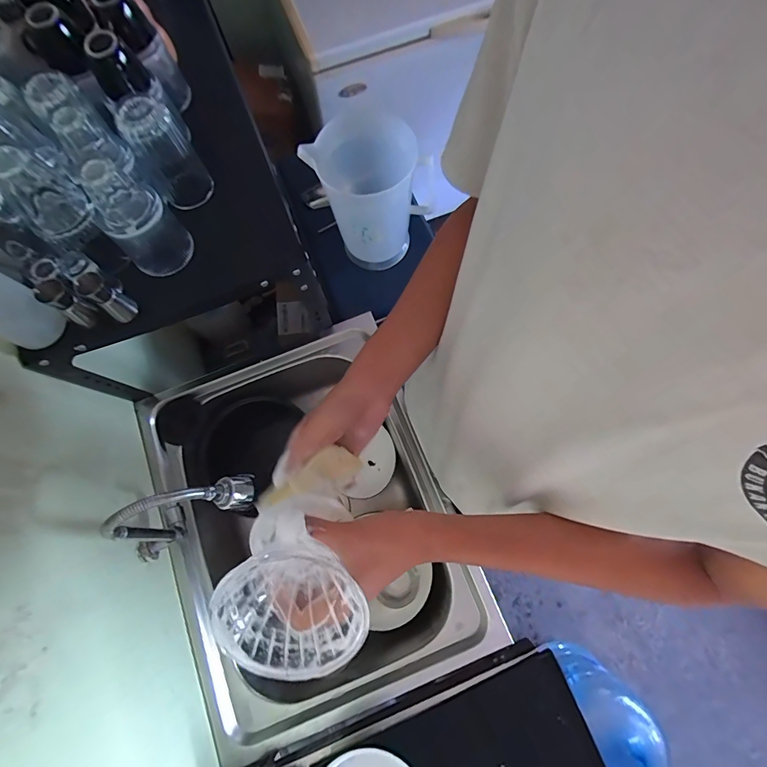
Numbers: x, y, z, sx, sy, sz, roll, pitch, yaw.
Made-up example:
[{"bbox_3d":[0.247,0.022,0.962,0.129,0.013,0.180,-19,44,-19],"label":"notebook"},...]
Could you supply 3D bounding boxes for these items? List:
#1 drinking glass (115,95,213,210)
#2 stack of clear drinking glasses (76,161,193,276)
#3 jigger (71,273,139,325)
[{"bbox_3d":[-0.294,-0.314,0.559,0.075,0.139,0.072,-34,76,-7],"label":"drinking glass"},{"bbox_3d":[-0.310,-0.205,0.515,0.081,0.145,0.068,-44,78,-9],"label":"stack of clear drinking glasses"},{"bbox_3d":[-0.352,-0.109,0.525,0.036,0.067,0.031,36,79,11],"label":"jigger"}]

